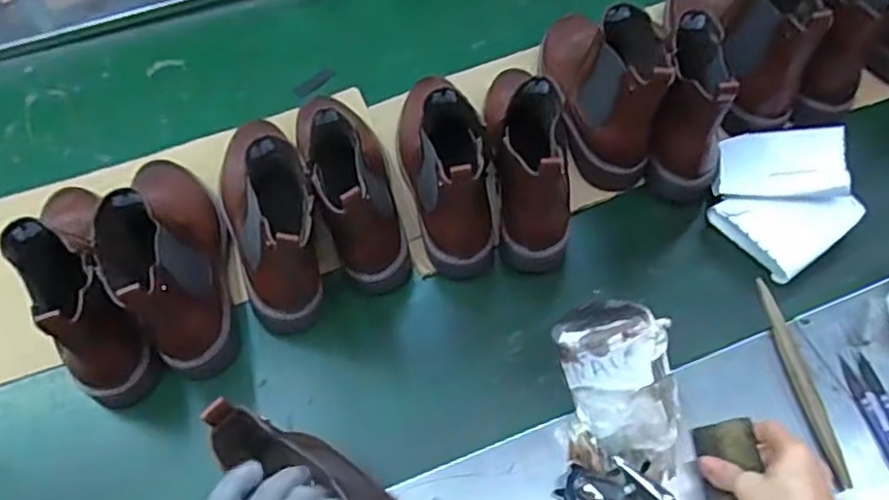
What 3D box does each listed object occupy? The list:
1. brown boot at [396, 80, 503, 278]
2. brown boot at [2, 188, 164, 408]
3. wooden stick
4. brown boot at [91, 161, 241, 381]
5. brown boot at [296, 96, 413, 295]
[{"bbox_3d":[-0.001,-0.111,0.706,0.090,0.186,0.245,-14,58,-6],"label":"brown boot"},{"bbox_3d":[-0.376,0.012,0.648,0.090,0.145,0.268,-32,62,-16],"label":"brown boot"},{"bbox_3d":[0.324,0.115,0.588,0.017,0.023,0.191,-8,58,-2],"label":"wooden stick"},{"bbox_3d":[-0.287,-0.019,0.666,0.082,0.153,0.258,-16,58,-7],"label":"brown boot"},{"bbox_3d":[-0.103,-0.105,0.696,0.080,0.158,0.265,-14,58,-6],"label":"brown boot"}]

